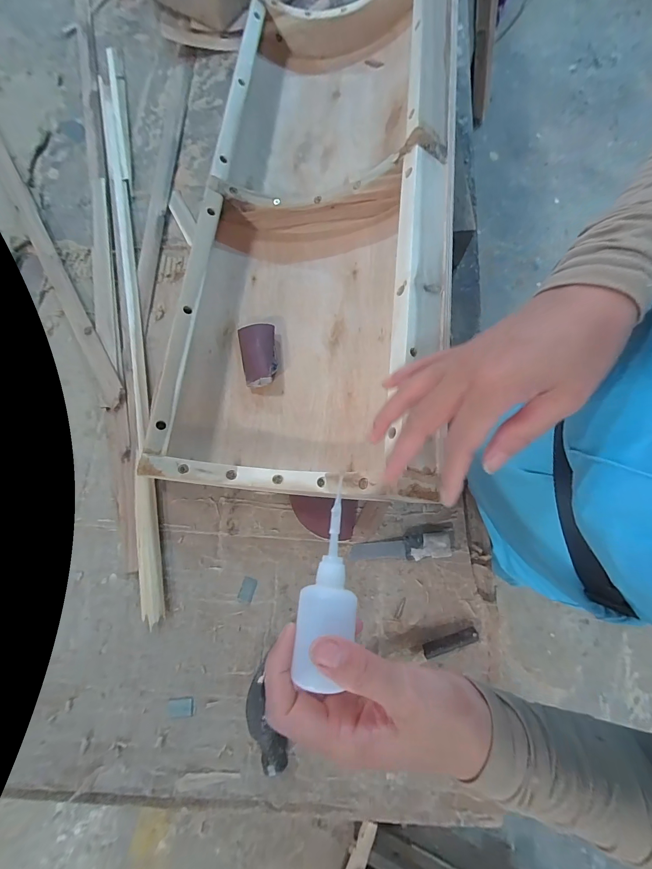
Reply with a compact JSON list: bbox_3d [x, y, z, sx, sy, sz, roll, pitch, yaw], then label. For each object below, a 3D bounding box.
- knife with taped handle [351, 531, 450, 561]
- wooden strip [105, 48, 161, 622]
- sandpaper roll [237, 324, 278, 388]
[{"bbox_3d":[0.081,0.124,0.381,0.107,0.012,0.026,-5,77,-2],"label":"knife with taped handle"},{"bbox_3d":[-0.257,-0.196,0.454,0.027,0.013,0.816,-11,77,-1],"label":"wooden strip"},{"bbox_3d":[-0.080,-0.095,0.412,0.042,0.027,0.076,-9,77,-3],"label":"sandpaper roll"}]

